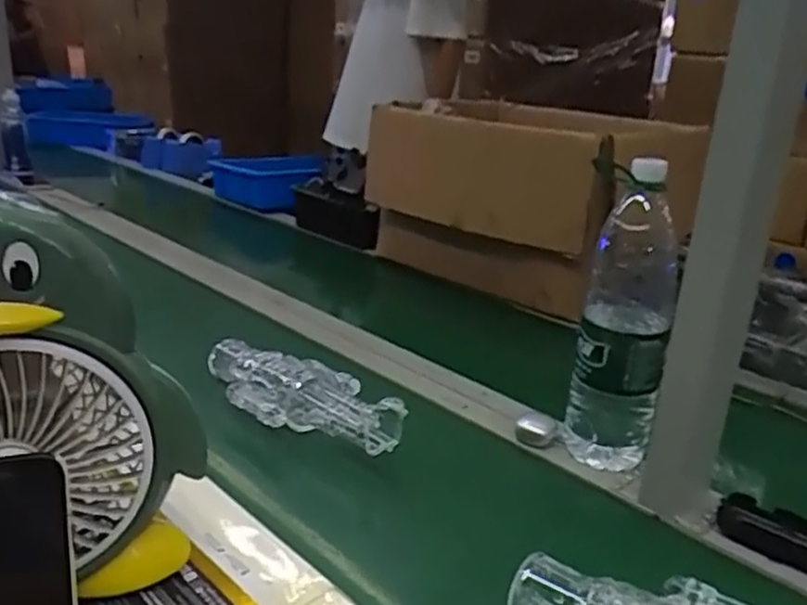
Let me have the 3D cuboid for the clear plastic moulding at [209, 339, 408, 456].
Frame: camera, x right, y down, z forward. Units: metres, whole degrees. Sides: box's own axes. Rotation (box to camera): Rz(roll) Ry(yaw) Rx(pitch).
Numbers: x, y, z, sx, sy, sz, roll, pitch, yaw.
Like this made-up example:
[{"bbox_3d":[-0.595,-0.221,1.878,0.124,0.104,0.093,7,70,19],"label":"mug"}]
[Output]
[{"bbox_3d":[-0.128,0.101,0.818,0.297,0.074,0.089,15,24,27],"label":"clear plastic moulding"}]

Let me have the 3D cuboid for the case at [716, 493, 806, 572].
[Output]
[{"bbox_3d":[0.352,0.214,0.653,0.109,0.022,0.055,22,28,40],"label":"case"}]

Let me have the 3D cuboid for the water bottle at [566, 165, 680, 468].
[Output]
[{"bbox_3d":[0.227,0.024,0.726,0.084,0.326,0.081,11,22,19],"label":"water bottle"}]

